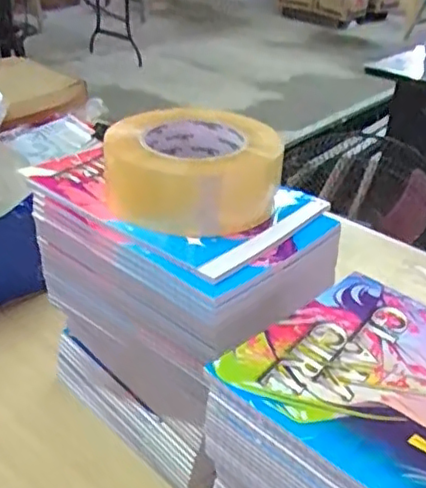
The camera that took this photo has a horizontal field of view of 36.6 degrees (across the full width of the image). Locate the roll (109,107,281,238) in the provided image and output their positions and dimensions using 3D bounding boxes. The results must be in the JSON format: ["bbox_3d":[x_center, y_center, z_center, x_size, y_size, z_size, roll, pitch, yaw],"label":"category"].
[{"bbox_3d":[-0.013,-0.061,0.491,0.123,0.052,0.123,3,30,-2],"label":"roll"}]

